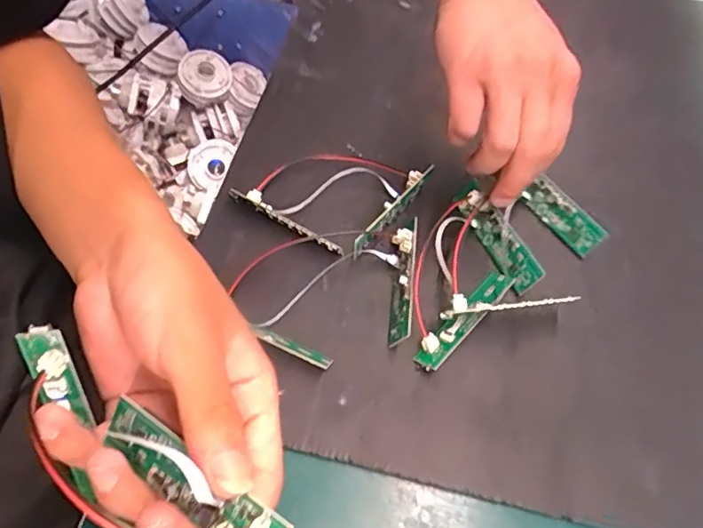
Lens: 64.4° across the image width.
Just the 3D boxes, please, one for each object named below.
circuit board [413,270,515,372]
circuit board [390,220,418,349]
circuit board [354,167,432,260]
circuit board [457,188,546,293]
[{"bbox_3d":[0.069,0.032,0.336,0.016,0.012,0.082,40,65,18],"label":"circuit board"},{"bbox_3d":[0.031,0.011,0.340,0.014,0.019,0.078,6,60,0],"label":"circuit board"},{"bbox_3d":[0.027,-0.035,0.361,0.011,0.018,0.077,32,63,14],"label":"circuit board"},{"bbox_3d":[0.095,-0.015,0.357,0.007,0.023,0.070,-7,56,-42],"label":"circuit board"}]

